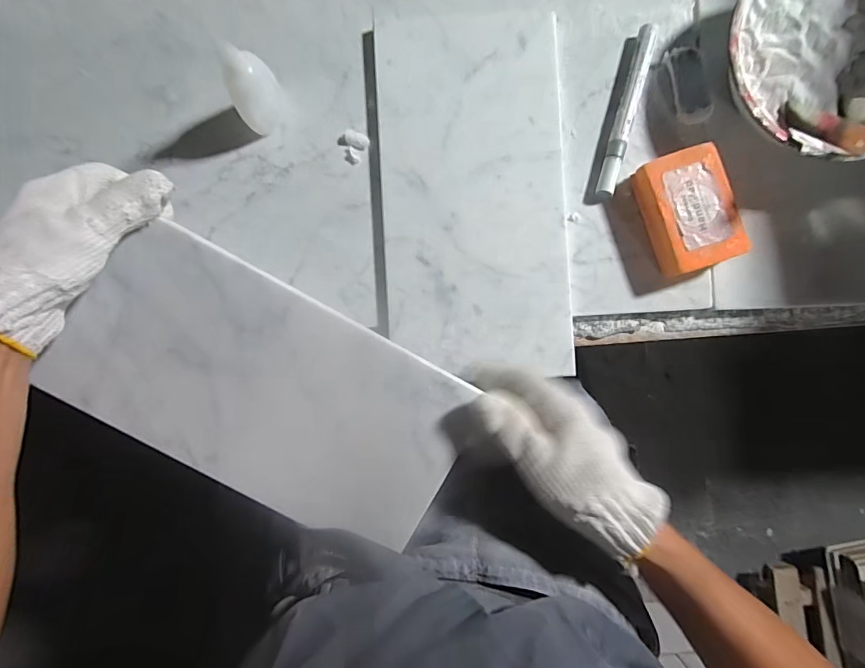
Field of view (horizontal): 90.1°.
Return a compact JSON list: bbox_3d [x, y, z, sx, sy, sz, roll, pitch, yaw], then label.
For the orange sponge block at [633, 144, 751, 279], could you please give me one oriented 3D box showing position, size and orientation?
[{"bbox_3d":[0.206,-0.098,0.351,0.061,0.033,0.092,-18,86,-2],"label":"orange sponge block"}]

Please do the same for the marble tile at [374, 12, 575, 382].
[{"bbox_3d":[0.035,-0.119,0.361,0.150,0.016,0.295,-3,86,-1],"label":"marble tile"}]

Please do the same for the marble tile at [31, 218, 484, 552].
[{"bbox_3d":[-0.118,0.043,0.312,0.278,0.007,0.150,30,97,-3],"label":"marble tile"}]

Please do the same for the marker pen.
[{"bbox_3d":[0.161,-0.185,0.359,0.014,0.018,0.142,15,86,0],"label":"marker pen"}]

